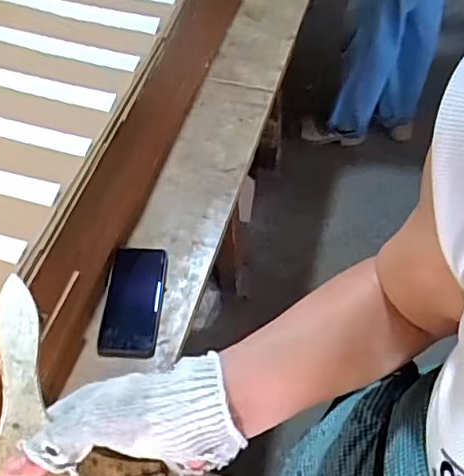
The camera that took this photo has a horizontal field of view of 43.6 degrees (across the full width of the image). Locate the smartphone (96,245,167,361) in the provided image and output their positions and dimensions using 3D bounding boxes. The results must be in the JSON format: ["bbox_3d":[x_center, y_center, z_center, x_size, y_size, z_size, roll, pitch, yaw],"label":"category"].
[{"bbox_3d":[-0.137,0.085,0.814,0.076,0.009,0.165,2,53,1],"label":"smartphone"}]

